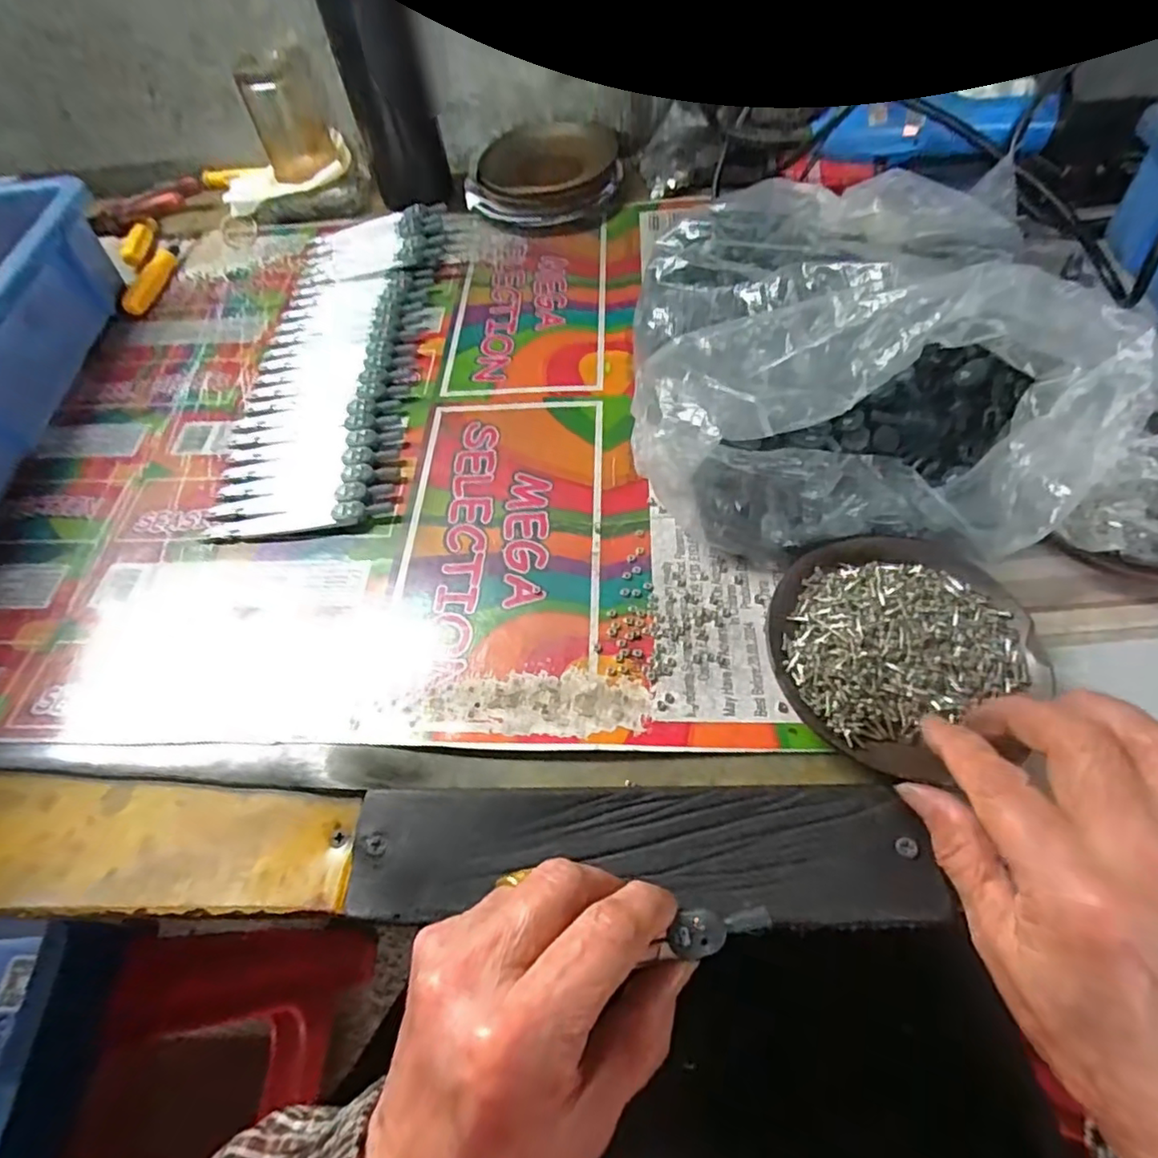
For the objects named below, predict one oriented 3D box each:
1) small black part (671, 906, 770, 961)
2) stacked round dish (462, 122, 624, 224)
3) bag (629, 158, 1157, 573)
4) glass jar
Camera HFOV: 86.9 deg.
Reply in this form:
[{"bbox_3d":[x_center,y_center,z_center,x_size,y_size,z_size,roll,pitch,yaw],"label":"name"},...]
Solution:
[{"bbox_3d":[0.047,0.117,0.205,0.033,0.004,0.015,-11,58,-2],"label":"small black part"},{"bbox_3d":[-0.030,-0.350,0.529,0.131,0.024,0.121,-2,58,4],"label":"stacked round dish"},{"bbox_3d":[0.151,-0.141,0.349,0.231,0.077,0.269,2,59,6],"label":"bag"},{"bbox_3d":[-0.240,-0.389,0.517,0.044,0.086,0.065,4,59,7],"label":"glass jar"}]

